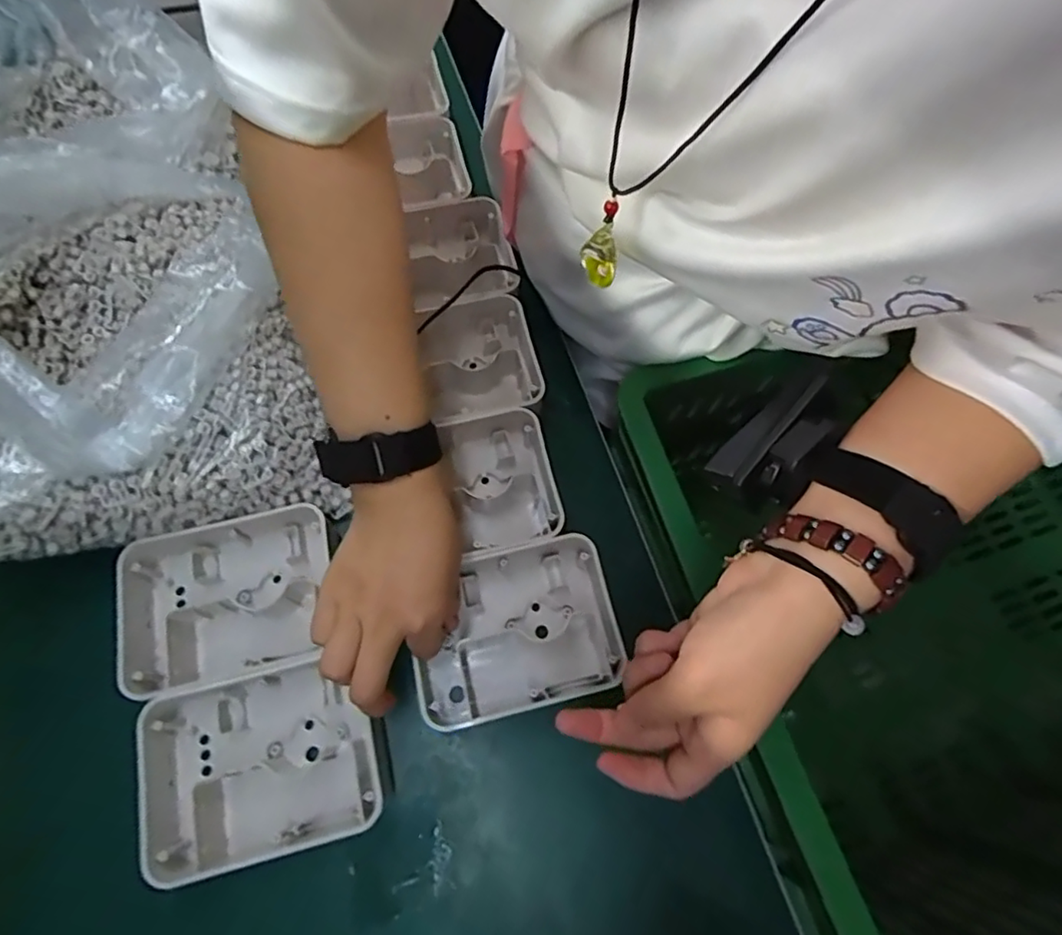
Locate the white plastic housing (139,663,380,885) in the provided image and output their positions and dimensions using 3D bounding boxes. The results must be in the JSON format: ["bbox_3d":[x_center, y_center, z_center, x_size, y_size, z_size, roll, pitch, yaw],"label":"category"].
[{"bbox_3d":[-0.162,0.178,0.360,0.138,0.042,0.098,-13,70,-7],"label":"white plastic housing"}]

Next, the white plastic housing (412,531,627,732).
[{"bbox_3d":[-0.012,0.108,0.392,0.135,0.042,0.097,-13,70,-7],"label":"white plastic housing"}]

